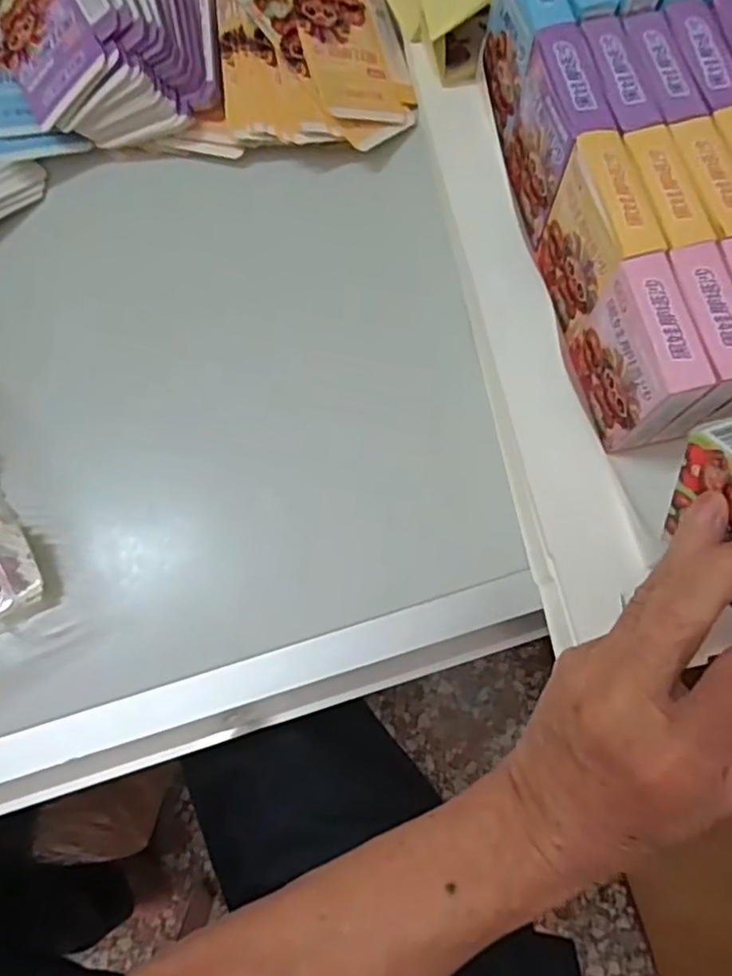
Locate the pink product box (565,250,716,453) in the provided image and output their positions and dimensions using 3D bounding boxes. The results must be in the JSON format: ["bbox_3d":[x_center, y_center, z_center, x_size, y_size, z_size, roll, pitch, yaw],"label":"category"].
[{"bbox_3d":[0.131,-0.064,0.315,0.022,0.084,0.070,-16,77,-4],"label":"pink product box"}]

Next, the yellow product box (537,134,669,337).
[{"bbox_3d":[0.117,-0.124,0.330,0.023,0.087,0.066,-14,77,-3],"label":"yellow product box"}]

